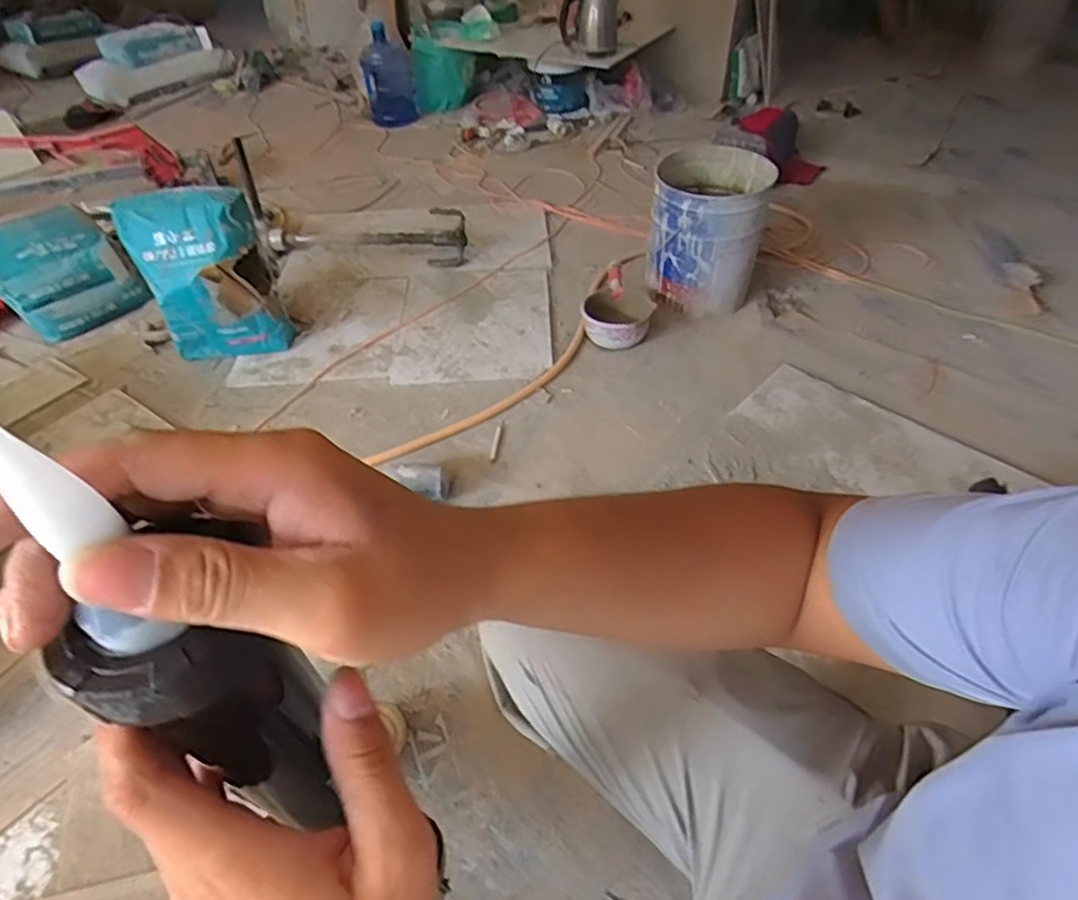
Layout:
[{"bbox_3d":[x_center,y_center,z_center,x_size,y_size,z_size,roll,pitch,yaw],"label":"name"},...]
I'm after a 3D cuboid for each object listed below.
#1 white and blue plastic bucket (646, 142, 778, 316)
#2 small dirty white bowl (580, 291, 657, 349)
[{"bbox_3d":[0.415,-0.553,1.581,0.267,0.332,0.266,0,48,0],"label":"white and blue plastic bucket"},{"bbox_3d":[0.192,-0.319,1.572,0.174,0.085,0.150,8,48,10],"label":"small dirty white bowl"}]

